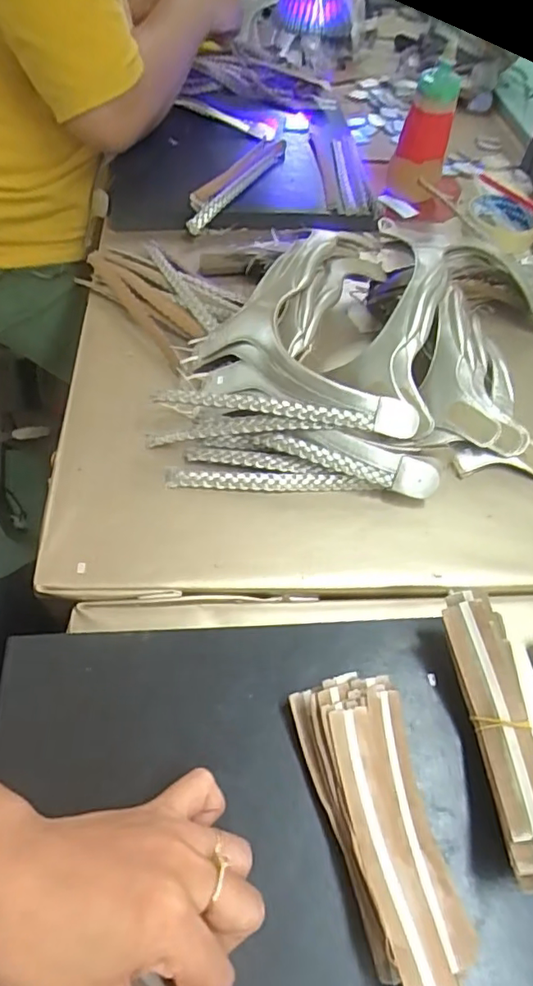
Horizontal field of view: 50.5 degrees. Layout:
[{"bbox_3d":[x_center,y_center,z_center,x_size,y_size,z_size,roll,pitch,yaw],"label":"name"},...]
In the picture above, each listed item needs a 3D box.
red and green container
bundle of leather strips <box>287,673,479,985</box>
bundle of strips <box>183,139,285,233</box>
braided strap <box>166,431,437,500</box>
[{"bbox_3d":[0.189,-0.427,0.667,0.061,0.143,0.052,21,56,9],"label":"red and green container"},{"bbox_3d":[0.059,0.164,0.284,0.056,0.028,0.140,-10,57,-12],"label":"bundle of leather strips"},{"bbox_3d":[-0.030,-0.361,0.655,0.029,0.028,0.198,26,57,12],"label":"bundle of strips"},{"bbox_3d":[0.029,-0.025,0.434,0.198,0.035,0.040,3,55,-3],"label":"braided strap"}]

